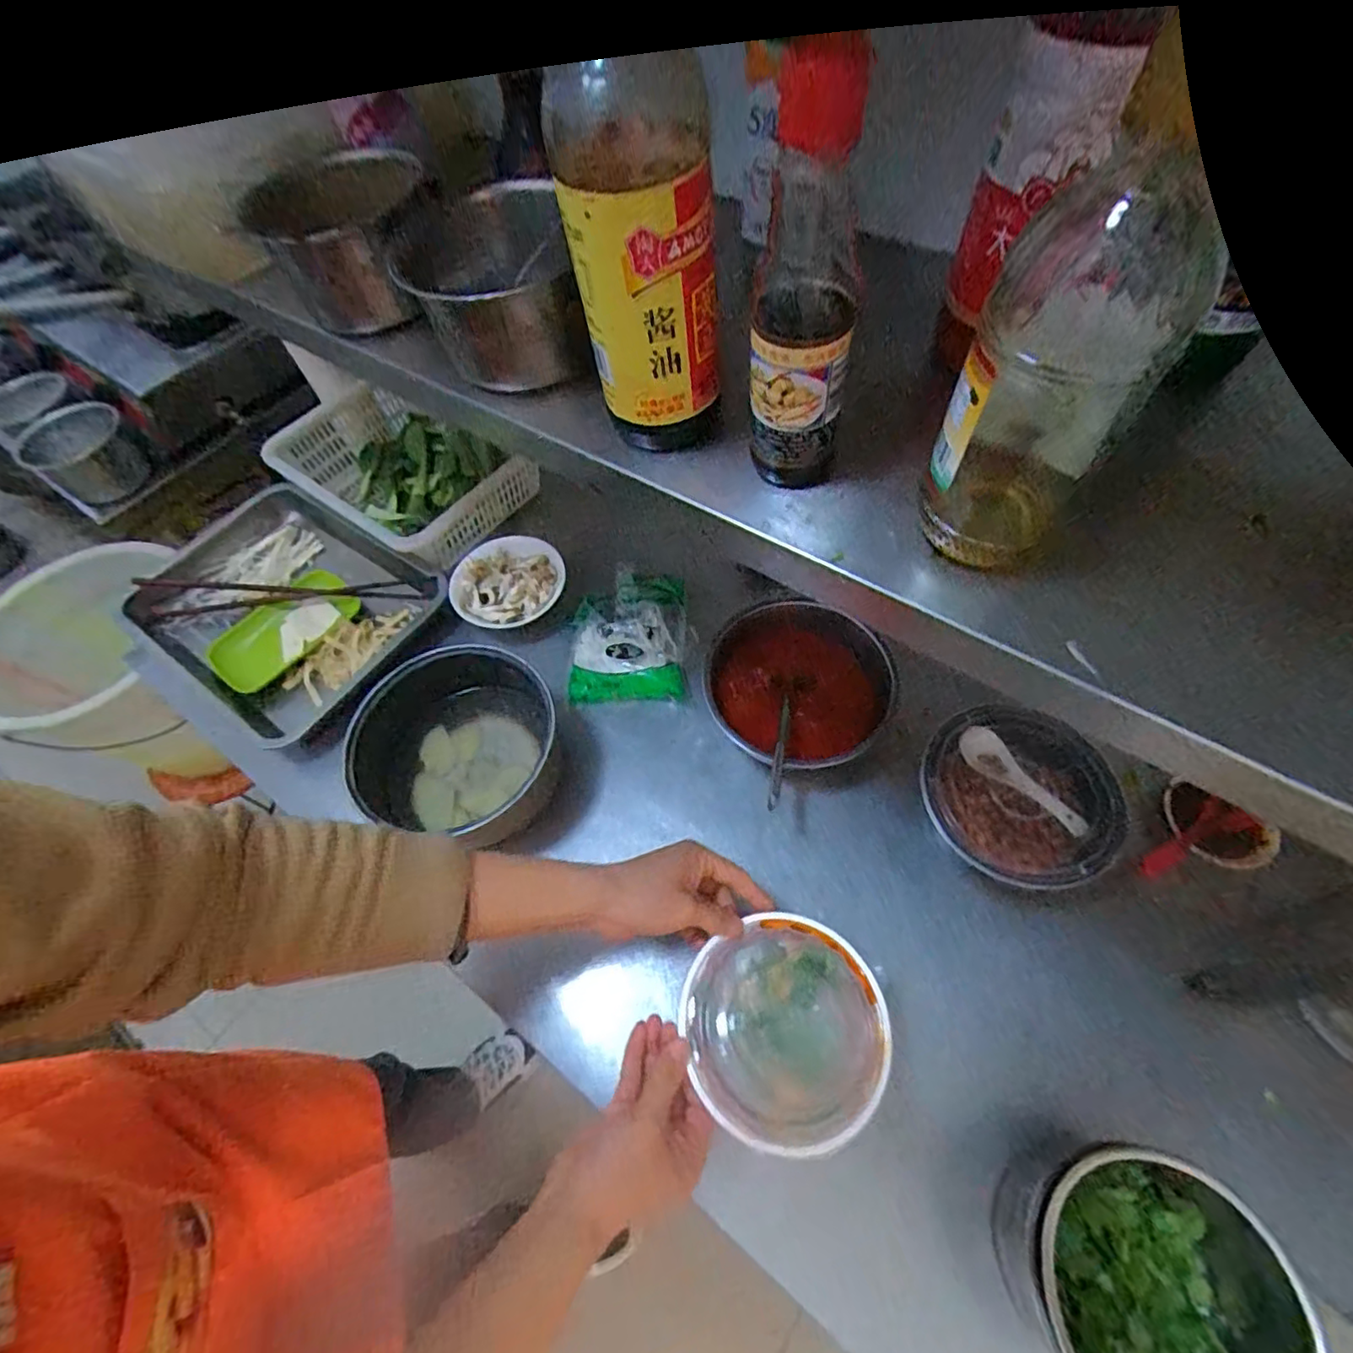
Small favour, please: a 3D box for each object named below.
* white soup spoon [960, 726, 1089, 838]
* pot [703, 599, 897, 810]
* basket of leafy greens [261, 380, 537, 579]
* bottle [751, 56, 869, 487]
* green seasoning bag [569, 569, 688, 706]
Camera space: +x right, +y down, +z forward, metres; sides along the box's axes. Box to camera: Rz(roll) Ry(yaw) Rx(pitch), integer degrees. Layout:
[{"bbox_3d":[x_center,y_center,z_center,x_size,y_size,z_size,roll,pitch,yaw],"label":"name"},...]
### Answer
[{"bbox_3d":[0.336,0.099,0.582,0.130,0.025,0.041,38,69,23],"label":"white soup spoon"},{"bbox_3d":[0.137,0.010,0.678,0.180,0.080,0.185,-2,59,3],"label":"pot"},{"bbox_3d":[-0.392,-0.287,0.854,0.380,0.112,0.208,30,66,20],"label":"basket of leafy greens"},{"bbox_3d":[0.056,-0.159,0.277,0.047,0.151,0.044,8,60,9],"label":"bottle"},{"bbox_3d":[-0.060,-0.046,0.735,0.144,0.053,0.155,-1,59,4],"label":"green seasoning bag"}]

